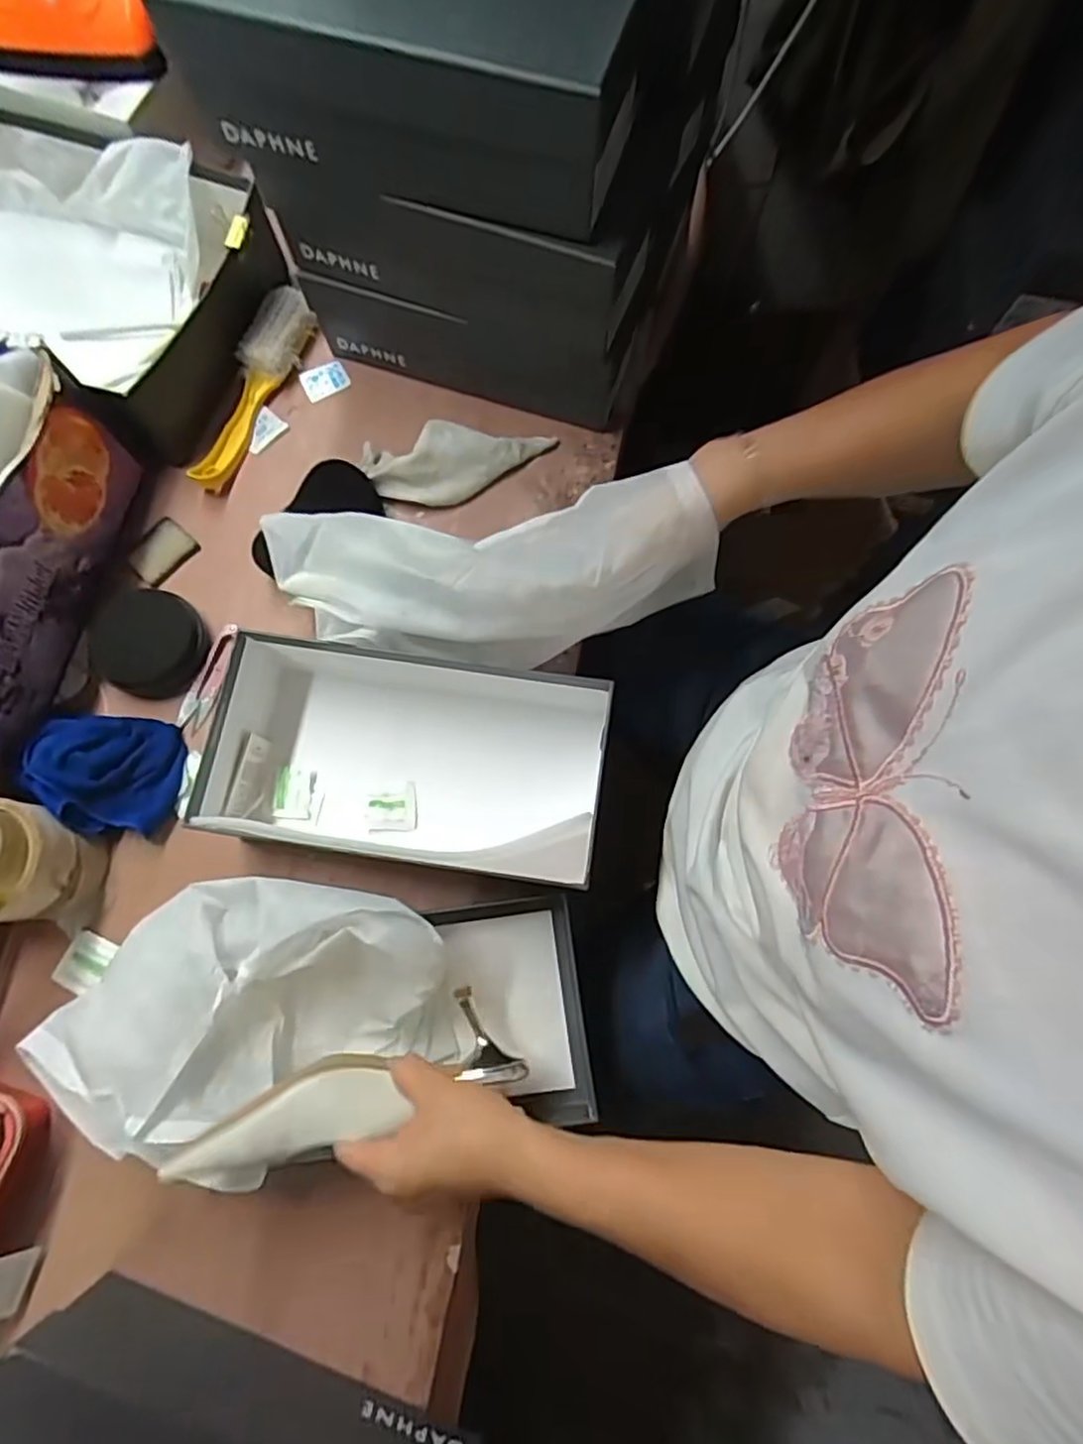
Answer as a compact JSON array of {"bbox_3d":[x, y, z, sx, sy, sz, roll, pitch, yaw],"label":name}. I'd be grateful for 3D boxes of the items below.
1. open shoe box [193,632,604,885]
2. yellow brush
[{"bbox_3d":[-0.105,0.031,0.552,0.298,0.099,0.161,8,75,1],"label":"open shoe box"},{"bbox_3d":[-0.286,-0.325,0.660,0.054,0.045,0.217,24,76,6],"label":"yellow brush"}]

